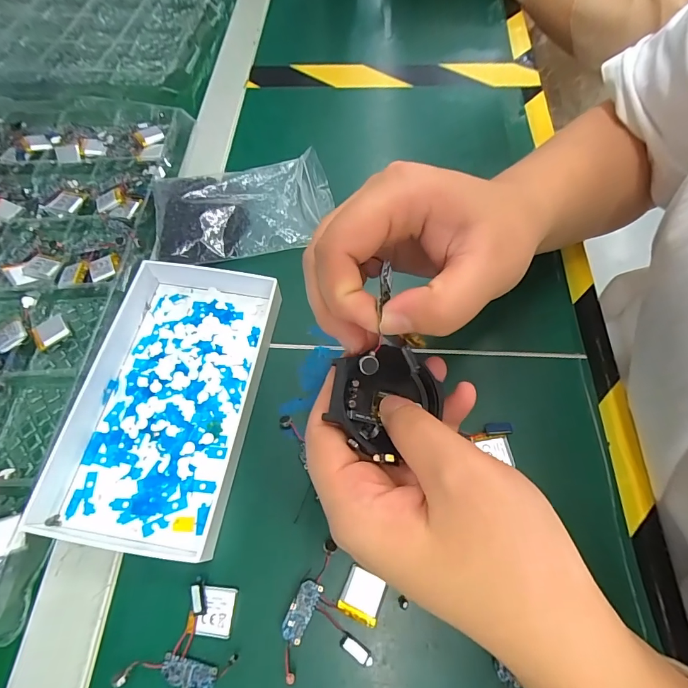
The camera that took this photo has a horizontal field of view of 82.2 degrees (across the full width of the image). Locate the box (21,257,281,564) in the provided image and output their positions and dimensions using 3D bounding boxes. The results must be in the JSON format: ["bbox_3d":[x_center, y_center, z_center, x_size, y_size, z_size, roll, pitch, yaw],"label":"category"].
[{"bbox_3d":[-0.118,0.027,0.250,0.118,0.026,0.178,7,65,6],"label":"box"}]

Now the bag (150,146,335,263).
[{"bbox_3d":[-0.080,-0.111,0.317,0.138,0.020,0.088,-13,65,-4],"label":"bag"}]

